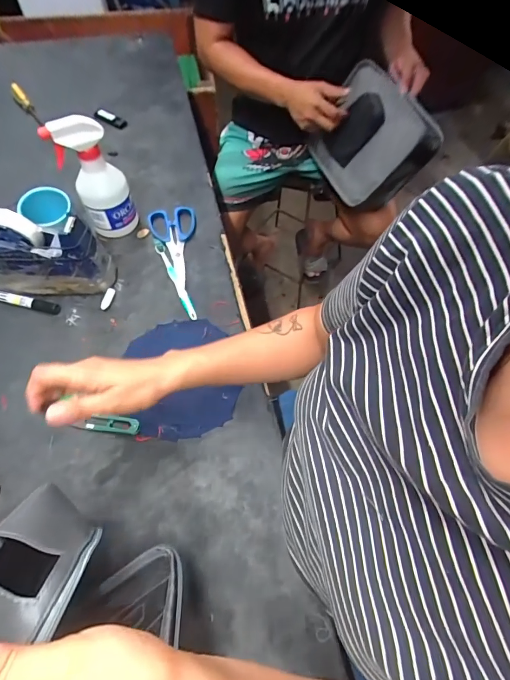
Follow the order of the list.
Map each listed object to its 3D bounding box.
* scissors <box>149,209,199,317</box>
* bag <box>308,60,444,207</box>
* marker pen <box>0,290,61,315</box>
[{"bbox_3d":[-0.119,-0.137,0.622,0.078,0.014,0.233,-15,62,-10],"label":"scissors"},{"bbox_3d":[0.263,-0.466,0.868,0.229,0.123,0.261,-38,76,27],"label":"bag"},{"bbox_3d":[-0.368,-0.063,0.575,0.138,0.013,0.017,13,61,6],"label":"marker pen"}]

